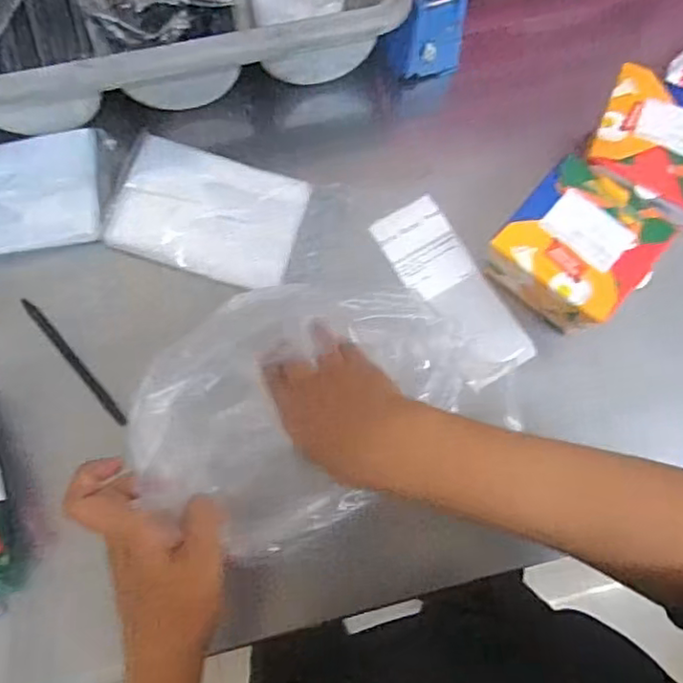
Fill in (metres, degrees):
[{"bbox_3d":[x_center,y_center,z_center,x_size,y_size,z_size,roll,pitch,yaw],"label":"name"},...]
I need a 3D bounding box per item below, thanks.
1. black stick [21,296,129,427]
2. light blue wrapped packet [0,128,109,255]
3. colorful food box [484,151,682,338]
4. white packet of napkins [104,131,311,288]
[{"bbox_3d":[-0.218,0.017,0.497,0.009,0.014,0.133,-39,79,-10],"label":"black stick"},{"bbox_3d":[-0.282,-0.125,0.521,0.162,0.014,0.105,-11,75,-4],"label":"light blue wrapped packet"},{"bbox_3d":[0.184,-0.072,0.484,0.101,0.076,0.111,41,78,10],"label":"colorful food box"},{"bbox_3d":[-0.113,-0.110,0.515,0.154,0.012,0.106,16,75,4],"label":"white packet of napkins"}]

